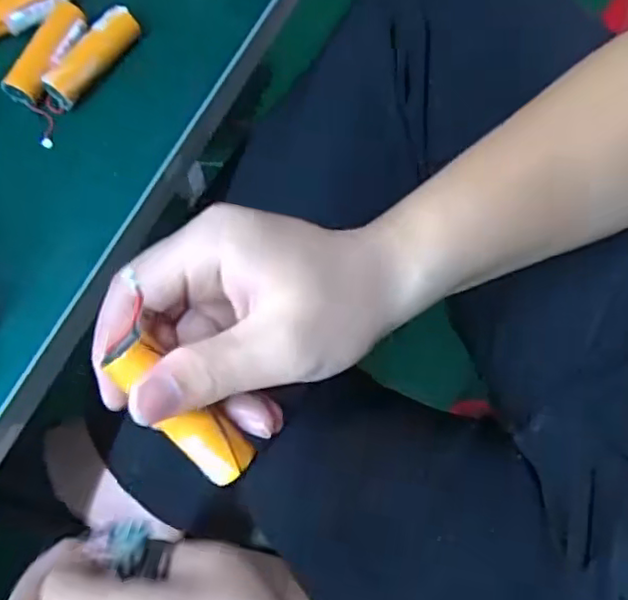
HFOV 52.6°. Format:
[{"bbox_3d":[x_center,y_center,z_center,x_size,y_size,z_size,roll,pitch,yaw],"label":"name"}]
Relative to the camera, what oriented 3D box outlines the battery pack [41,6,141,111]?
[{"bbox_3d":[-0.142,-0.156,0.405,0.023,0.017,0.070,34,74,12],"label":"battery pack"}]

